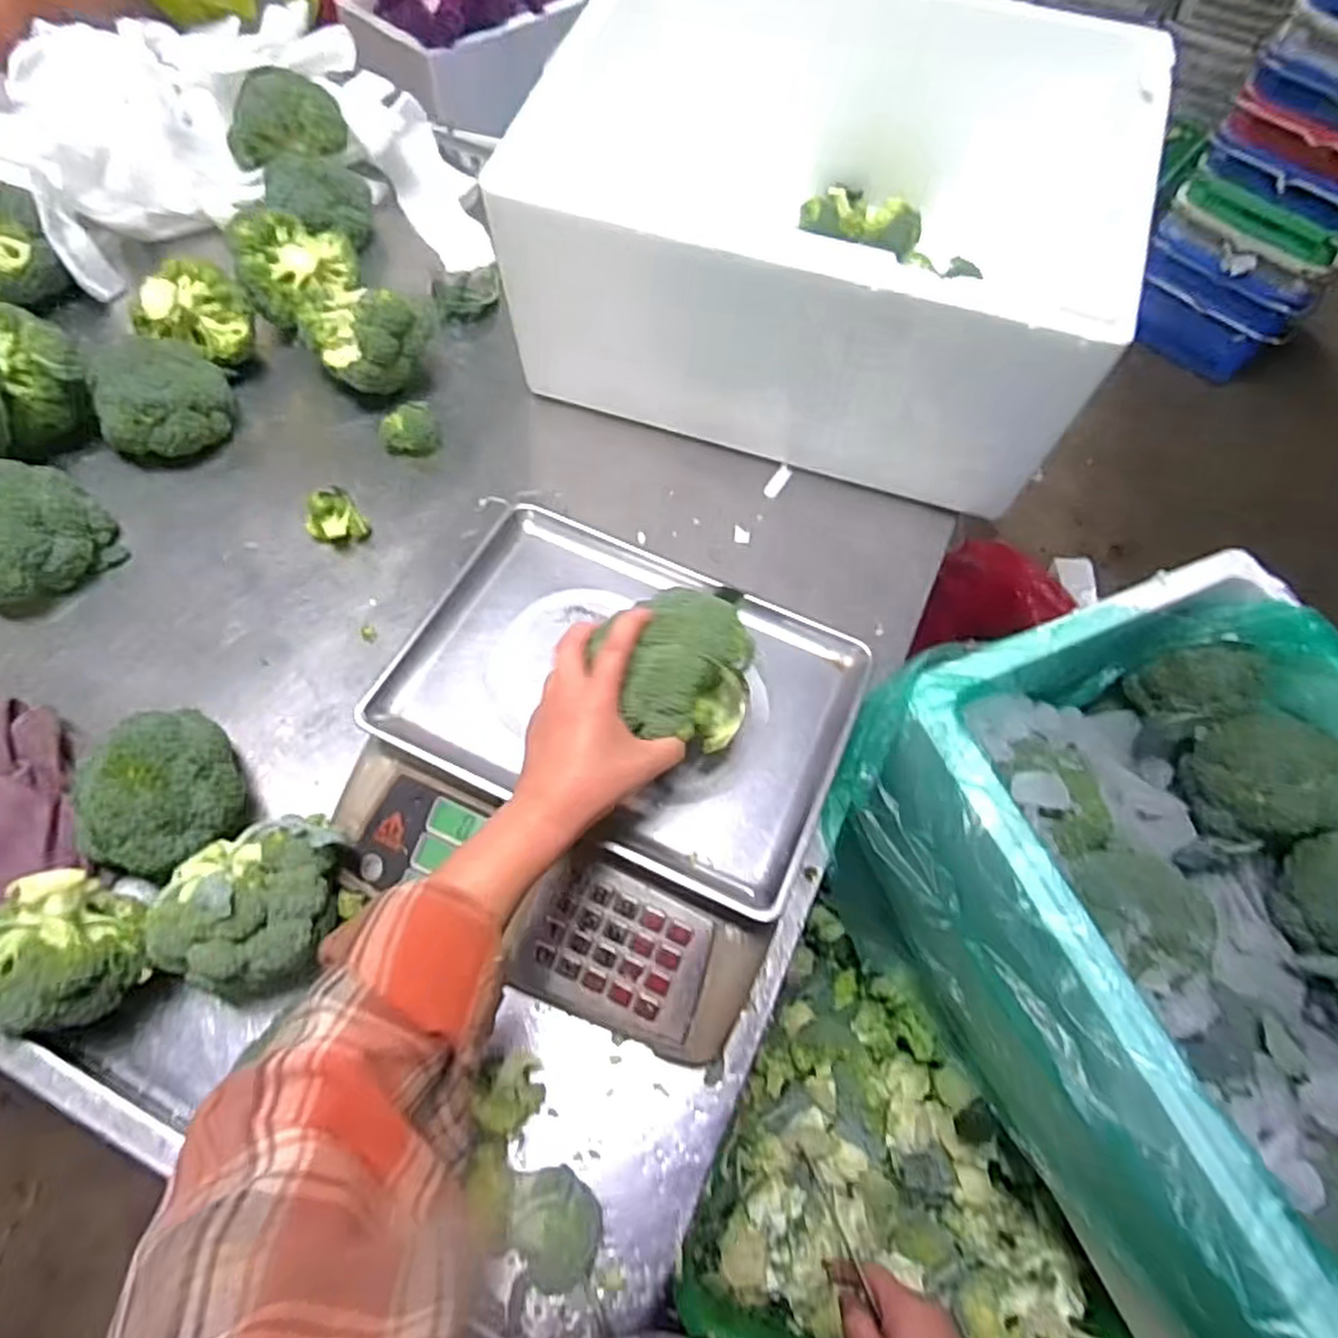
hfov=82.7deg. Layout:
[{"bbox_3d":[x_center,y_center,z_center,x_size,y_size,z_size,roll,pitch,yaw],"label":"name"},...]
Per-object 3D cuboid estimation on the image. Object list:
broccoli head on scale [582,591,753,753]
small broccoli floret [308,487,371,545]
[{"bbox_3d":[0.008,0.000,0.516,0.086,0.072,0.093,2,62,-3],"label":"broccoli head on scale"},{"bbox_3d":[-0.336,-0.148,0.768,0.053,0.052,0.042,-28,67,-18],"label":"small broccoli floret"}]

